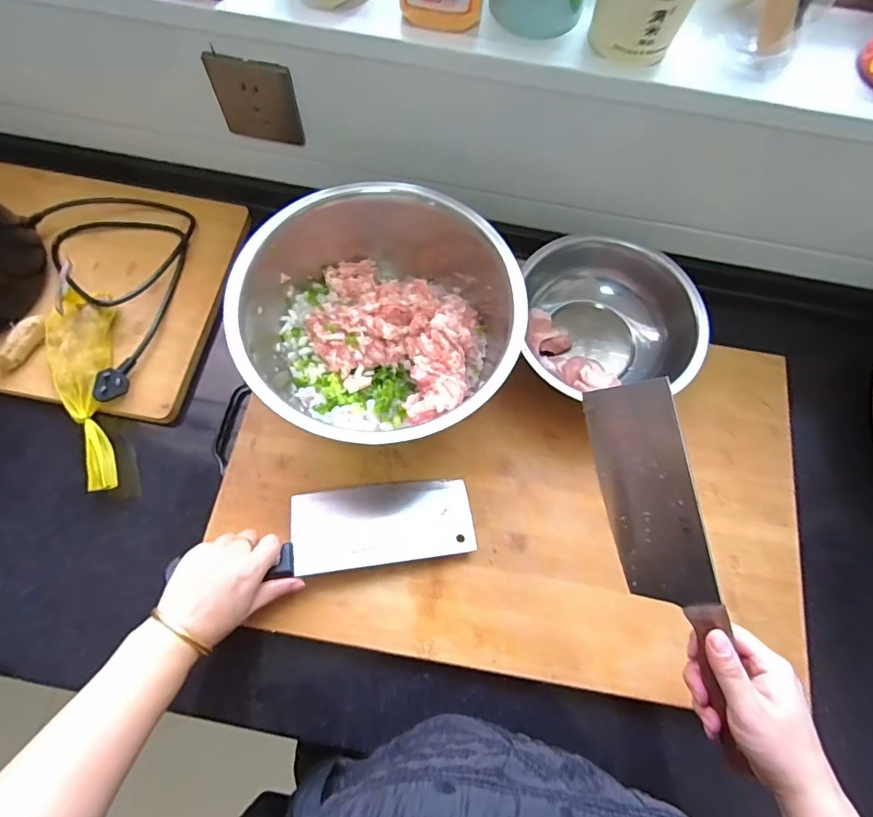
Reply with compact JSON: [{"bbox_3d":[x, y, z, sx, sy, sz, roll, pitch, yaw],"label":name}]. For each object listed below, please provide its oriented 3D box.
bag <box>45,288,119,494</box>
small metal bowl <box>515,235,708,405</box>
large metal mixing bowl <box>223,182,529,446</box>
[{"bbox_3d":[-0.373,-0.018,0.516,0.065,0.031,0.214,-14,73,-7],"label":"bag"},{"bbox_3d":[0.188,-0.101,0.535,0.185,0.067,0.179,1,71,-2],"label":"small metal bowl"},{"bbox_3d":[-0.061,-0.082,0.493,0.259,0.116,0.245,1,71,-2],"label":"large metal mixing bowl"}]

